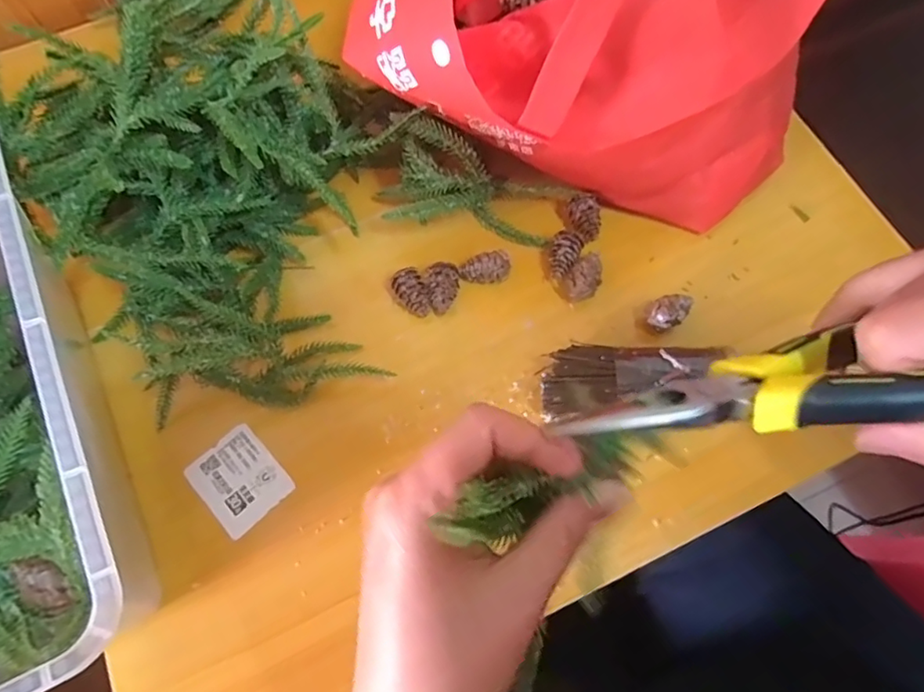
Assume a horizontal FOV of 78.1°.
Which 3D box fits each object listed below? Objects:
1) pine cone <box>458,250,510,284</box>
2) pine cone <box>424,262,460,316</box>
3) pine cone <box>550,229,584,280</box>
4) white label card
[{"bbox_3d":[0.016,-0.052,0.399,0.034,0.021,0.019,-13,71,-3],"label":"pine cone"},{"bbox_3d":[-0.012,-0.040,0.397,0.023,0.020,0.033,-11,71,-2],"label":"pine cone"},{"bbox_3d":[0.072,-0.064,0.402,0.020,0.021,0.031,21,73,9],"label":"pine cone"},{"bbox_3d":[-0.142,0.085,0.364,0.048,0.004,0.058,-41,75,-12],"label":"white label card"}]

